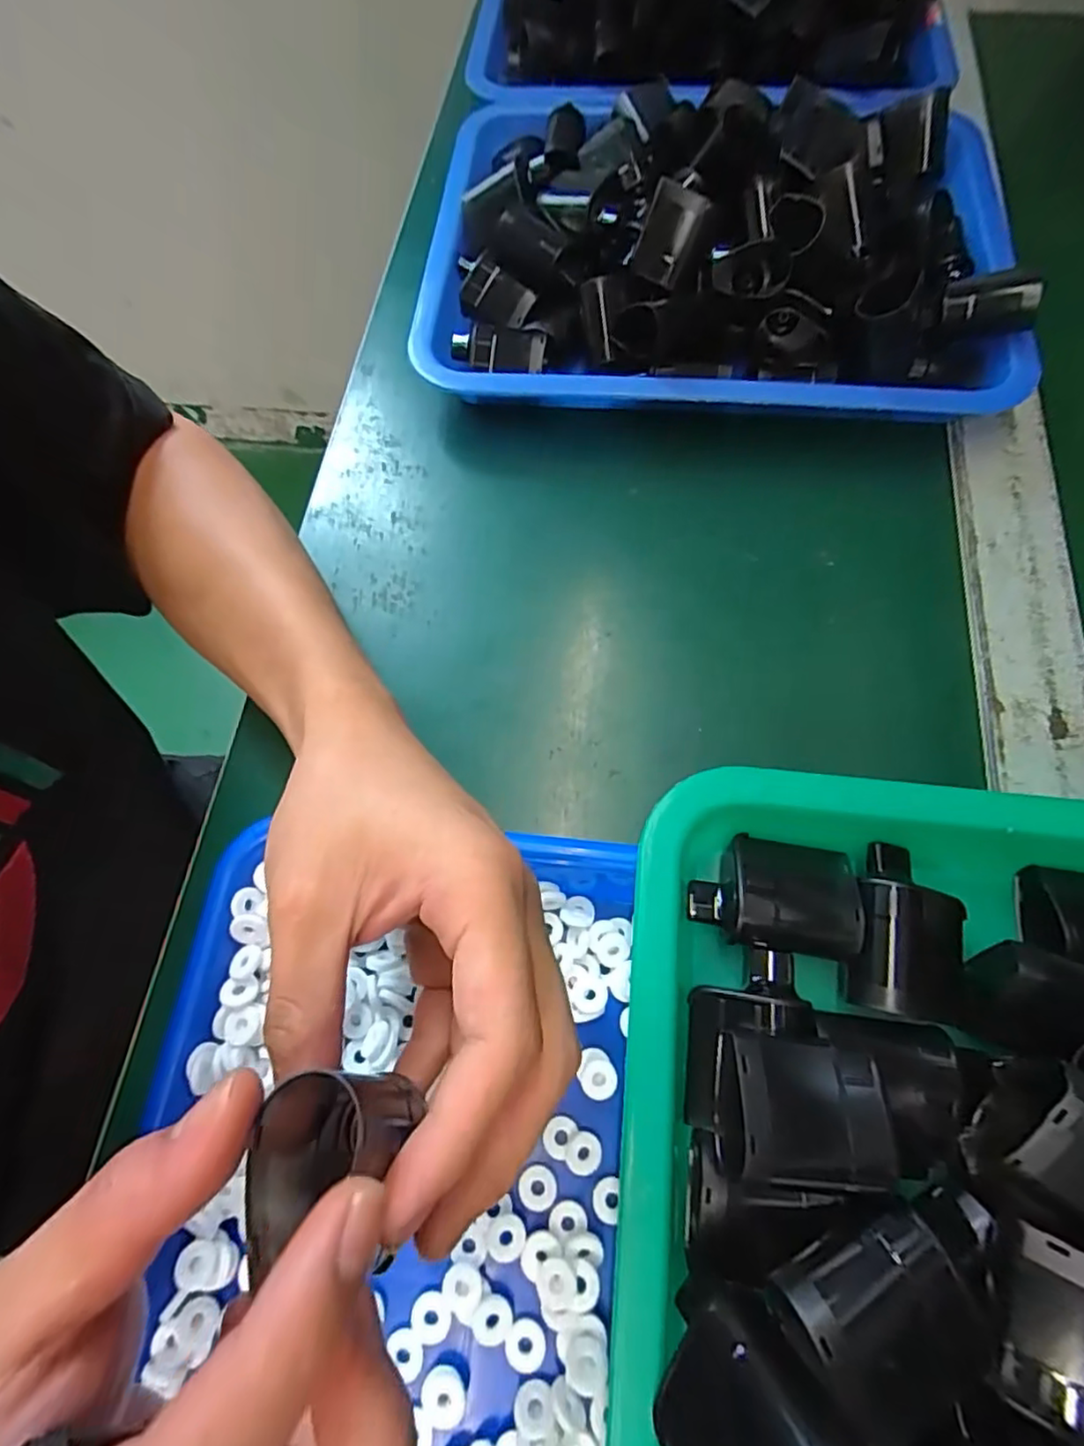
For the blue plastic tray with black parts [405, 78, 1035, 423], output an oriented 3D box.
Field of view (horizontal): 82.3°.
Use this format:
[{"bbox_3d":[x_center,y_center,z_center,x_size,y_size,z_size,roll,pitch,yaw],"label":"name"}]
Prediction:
[{"bbox_3d":[0.098,-0.283,0.360,0.330,0.071,0.253,2,68,3],"label":"blue plastic tray with black parts"}]

